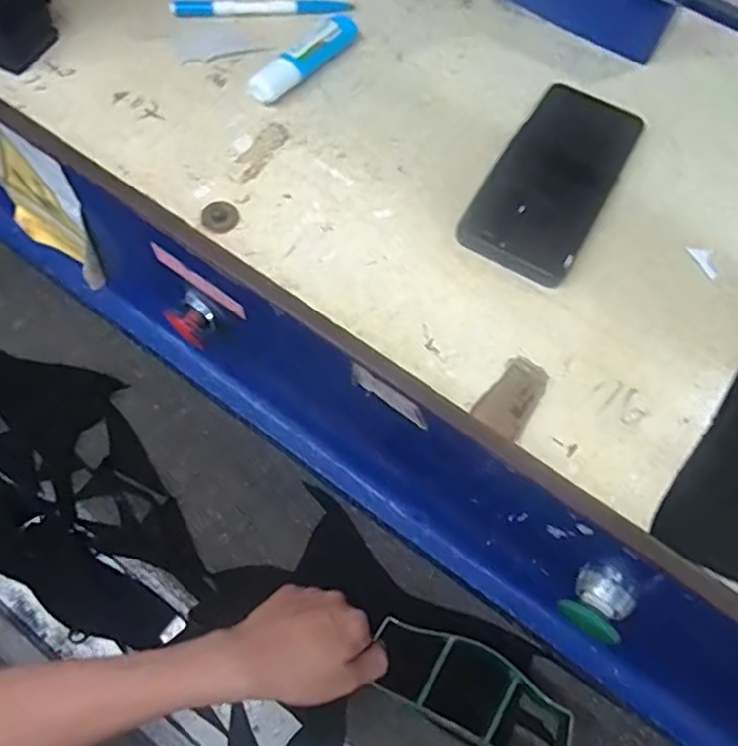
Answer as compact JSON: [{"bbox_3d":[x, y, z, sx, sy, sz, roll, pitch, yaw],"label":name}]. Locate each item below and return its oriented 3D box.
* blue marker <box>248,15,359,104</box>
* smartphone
[{"bbox_3d":[-0.046,-0.228,0.461,0.018,0.017,0.100,40,70,15],"label":"blue marker"},{"bbox_3d":[0.128,-0.134,0.437,0.075,0.007,0.161,29,67,10],"label":"smartphone"}]

